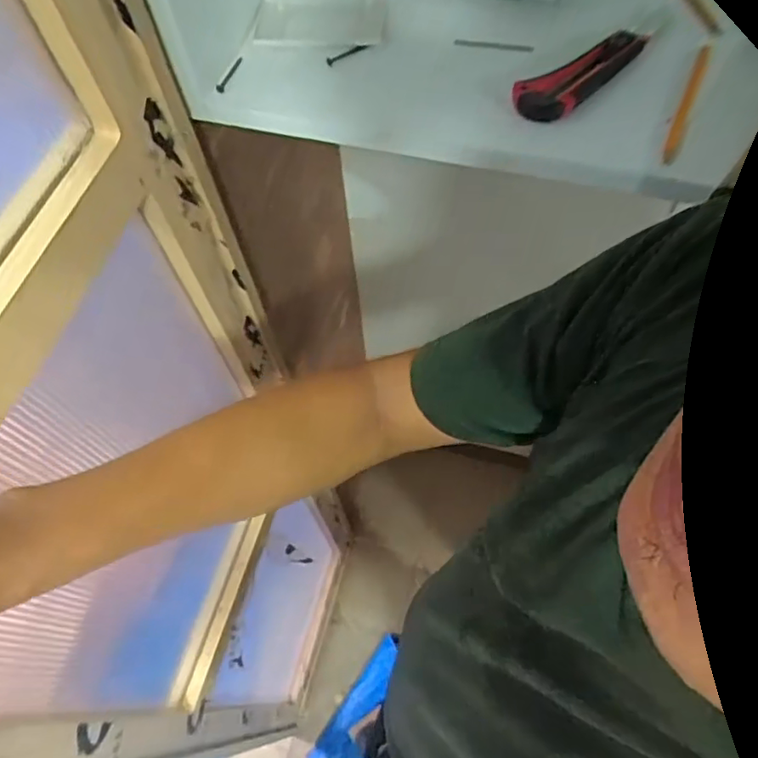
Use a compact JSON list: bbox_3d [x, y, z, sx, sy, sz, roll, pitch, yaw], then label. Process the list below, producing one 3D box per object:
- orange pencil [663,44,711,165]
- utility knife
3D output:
[{"bbox_3d":[0.238,-0.213,0.453,0.009,0.012,0.134,22,65,13],"label":"orange pencil"},{"bbox_3d":[0.161,-0.246,0.470,0.129,0.016,0.041,-40,68,-17],"label":"utility knife"}]

